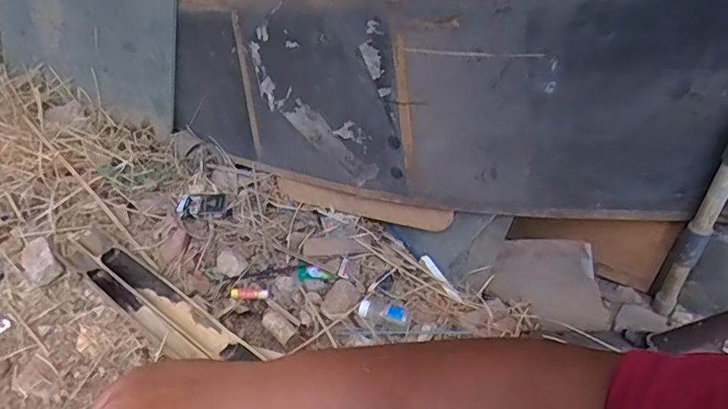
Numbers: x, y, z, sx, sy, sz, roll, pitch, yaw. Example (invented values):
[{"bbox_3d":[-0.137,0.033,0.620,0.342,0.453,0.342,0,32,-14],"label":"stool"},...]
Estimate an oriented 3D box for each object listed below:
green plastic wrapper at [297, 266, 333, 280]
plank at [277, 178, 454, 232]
[{"bbox_3d":[-0.096,0.136,1.022,0.071,0.015,0.024,10,46,11],"label":"green plastic wrapper"},{"bbox_3d":[-0.015,-0.003,1.074,0.410,0.066,0.019,11,44,32],"label":"plank"}]

